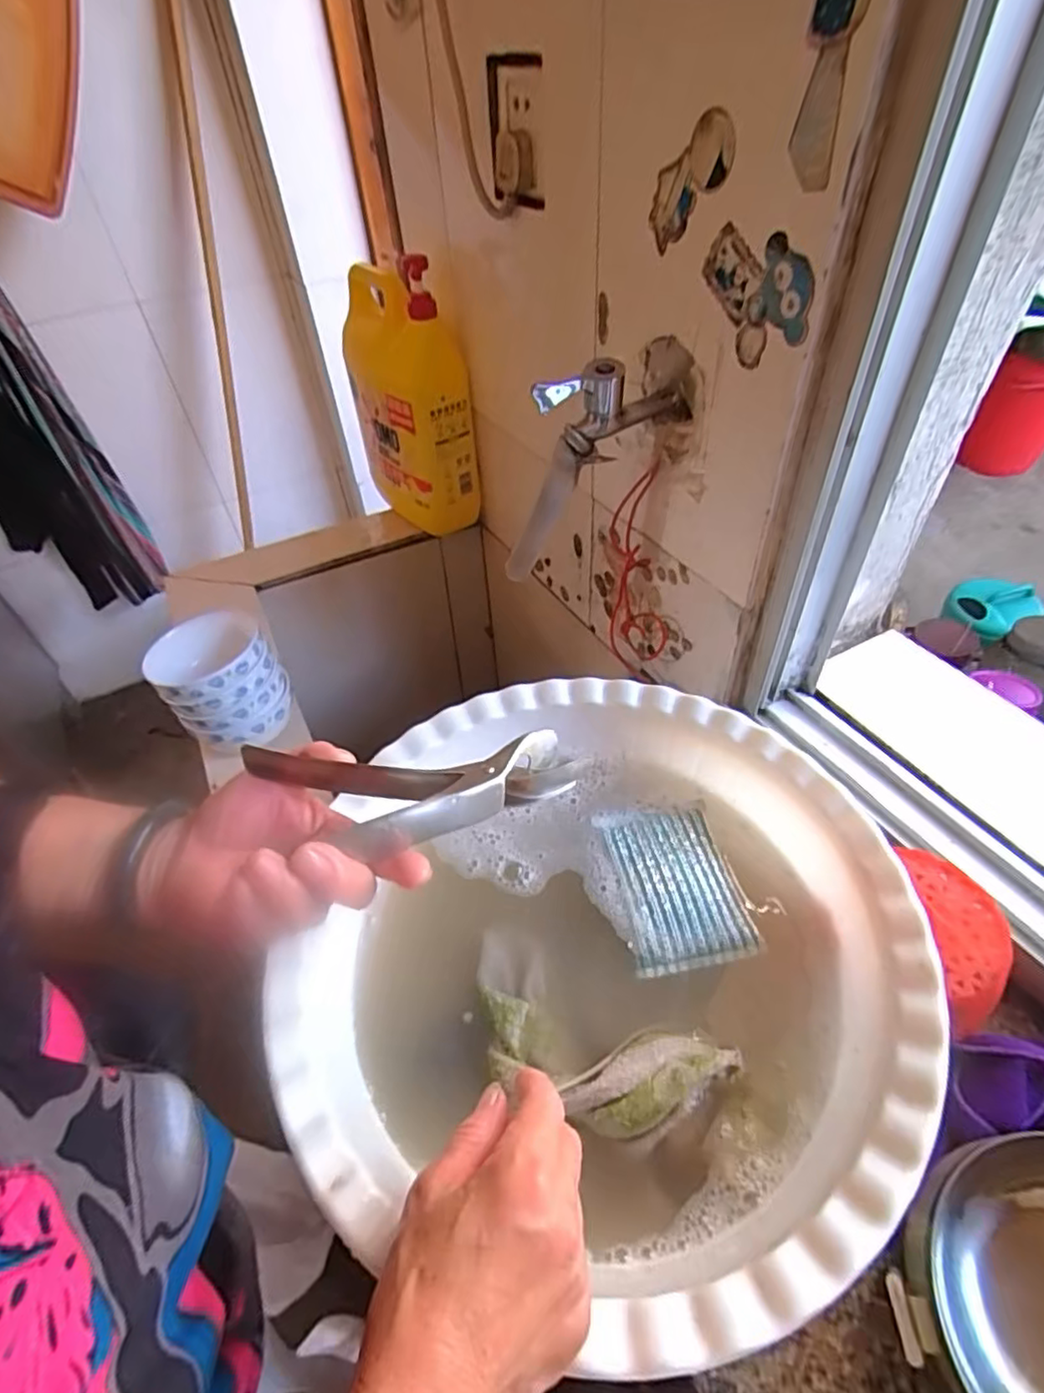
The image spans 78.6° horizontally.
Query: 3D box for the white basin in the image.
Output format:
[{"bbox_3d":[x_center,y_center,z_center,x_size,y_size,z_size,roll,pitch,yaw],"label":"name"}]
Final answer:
[{"bbox_3d":[0.061,0.166,0.422,0.331,0.120,0.360,-2,46,2],"label":"white basin"}]

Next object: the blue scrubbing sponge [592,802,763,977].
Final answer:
[{"bbox_3d":[0.110,0.130,0.457,0.083,0.015,0.120,-9,46,-4],"label":"blue scrubbing sponge"}]

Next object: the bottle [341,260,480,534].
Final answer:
[{"bbox_3d":[-0.148,-0.386,0.844,0.094,0.304,0.159,-30,51,-23],"label":"bottle"}]

